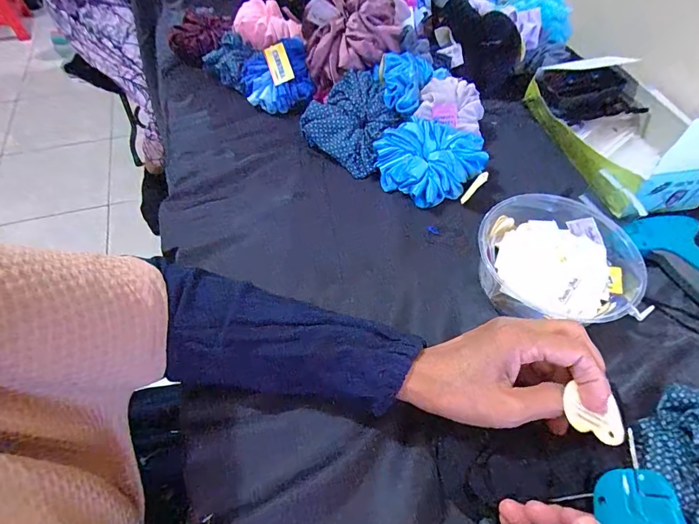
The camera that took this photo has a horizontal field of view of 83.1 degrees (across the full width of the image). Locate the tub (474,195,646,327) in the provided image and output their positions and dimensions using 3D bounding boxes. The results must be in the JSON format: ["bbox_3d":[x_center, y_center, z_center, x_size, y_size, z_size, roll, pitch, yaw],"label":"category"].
[{"bbox_3d":[0.202,-0.001,0.383,0.152,0.048,0.135,7,55,3],"label":"tub"}]

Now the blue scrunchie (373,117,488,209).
[{"bbox_3d":[0.095,-0.123,0.484,0.117,0.039,0.107,-2,76,6],"label":"blue scrunchie"}]

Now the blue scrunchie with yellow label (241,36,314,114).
[{"bbox_3d":[-0.110,-0.276,0.578,0.093,0.061,0.100,-14,56,-12],"label":"blue scrunchie with yellow label"}]

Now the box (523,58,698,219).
[{"bbox_3d":[0.334,-0.181,0.484,0.138,0.110,0.240,-11,56,-10],"label":"box"}]

